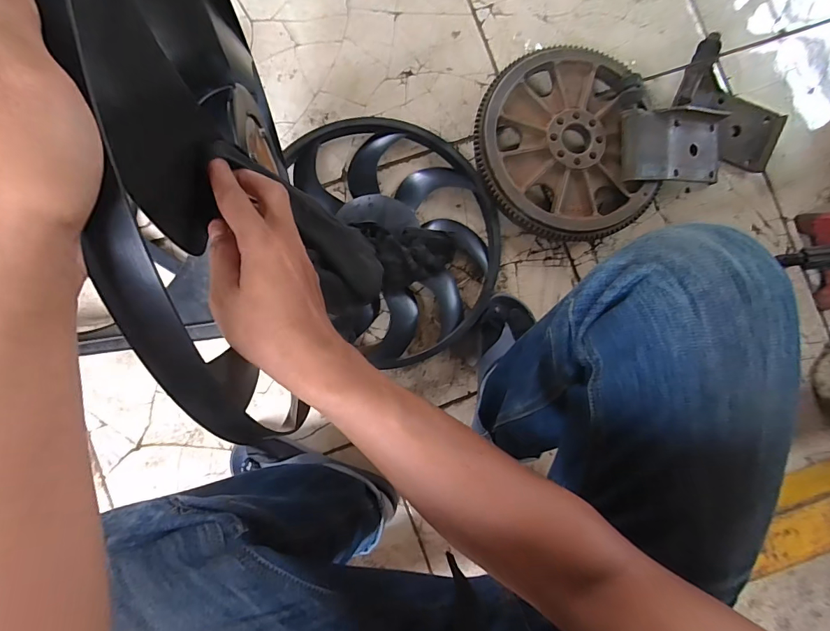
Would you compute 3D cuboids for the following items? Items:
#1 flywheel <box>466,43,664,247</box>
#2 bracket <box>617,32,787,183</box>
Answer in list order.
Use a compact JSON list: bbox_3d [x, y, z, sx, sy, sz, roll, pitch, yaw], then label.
[{"bbox_3d":[0.241,-0.277,0.661,0.280,0.067,0.305,-7,87,-5],"label":"flywheel"},{"bbox_3d":[0.471,-0.337,0.686,0.311,0.069,0.219,-14,88,-5],"label":"bracket"}]

